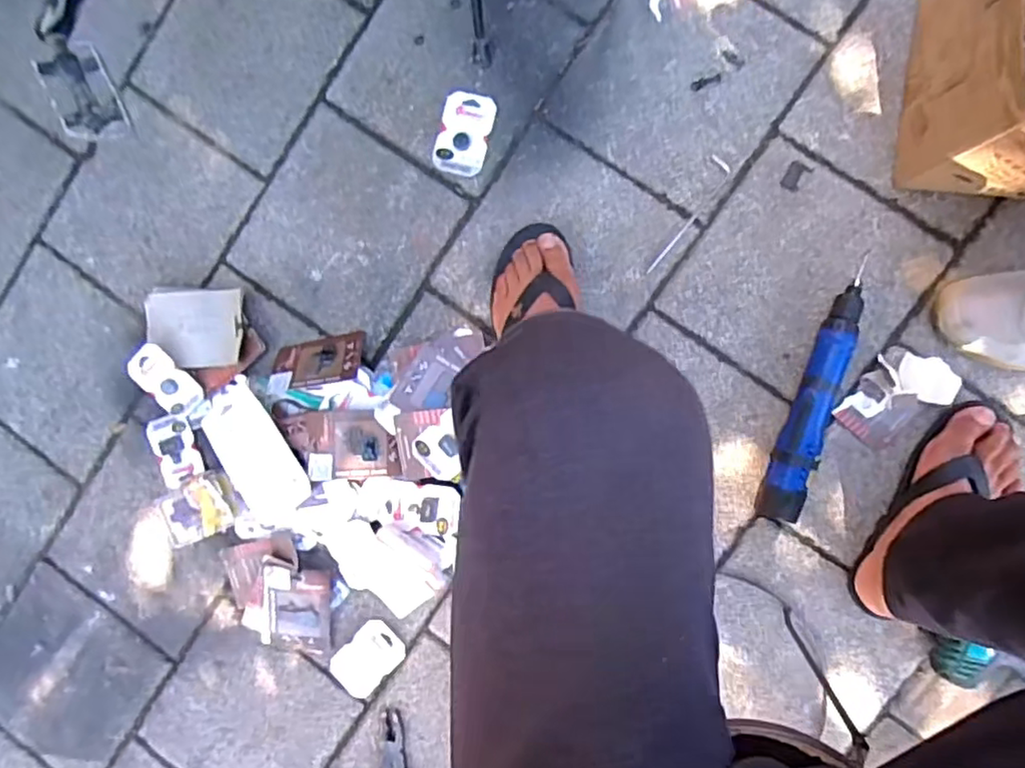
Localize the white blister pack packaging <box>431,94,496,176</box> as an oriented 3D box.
[{"bbox_3d":[-0.061,-0.314,0.787,0.066,0.006,0.100,17,95,7],"label":"white blister pack packaging"}]

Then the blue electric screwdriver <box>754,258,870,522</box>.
[{"bbox_3d":[0.352,0.011,0.723,0.055,0.049,0.306,18,95,7],"label":"blue electric screwdriver"}]

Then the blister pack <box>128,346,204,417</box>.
[{"bbox_3d":[-0.462,-0.004,0.836,0.060,0.009,0.100,-40,96,4],"label":"blister pack"}]

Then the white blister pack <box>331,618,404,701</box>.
[{"bbox_3d":[-0.190,0.362,0.828,0.066,0.007,0.105,40,97,5],"label":"white blister pack"}]

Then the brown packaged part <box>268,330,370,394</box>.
[{"bbox_3d":[-0.248,-0.029,0.800,0.119,0.011,0.075,-10,53,8],"label":"brown packaged part"}]

